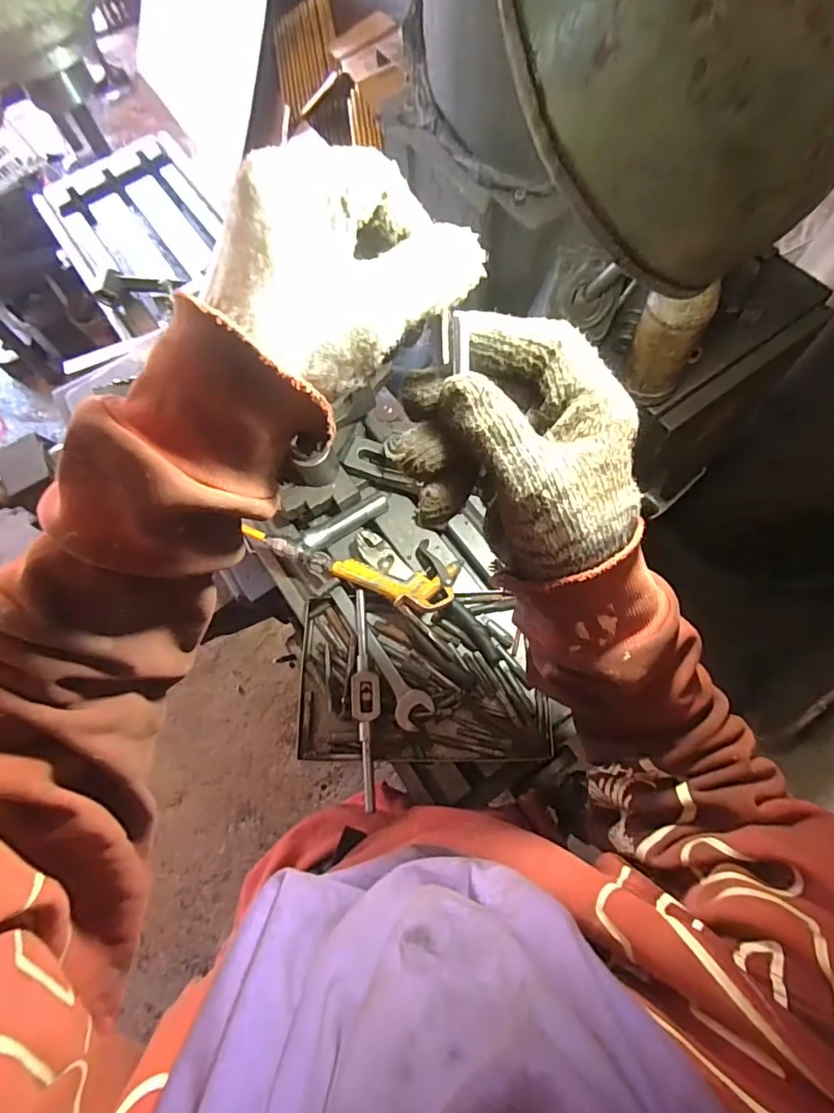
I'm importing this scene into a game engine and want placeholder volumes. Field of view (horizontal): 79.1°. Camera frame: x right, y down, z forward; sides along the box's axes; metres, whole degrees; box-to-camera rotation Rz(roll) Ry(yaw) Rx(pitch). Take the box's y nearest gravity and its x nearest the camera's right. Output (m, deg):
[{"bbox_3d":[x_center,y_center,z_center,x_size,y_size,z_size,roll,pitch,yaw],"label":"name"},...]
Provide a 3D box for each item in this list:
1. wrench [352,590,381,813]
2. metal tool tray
[{"bbox_3d":[-0.049,0.133,0.493,0.026,0.012,0.204,-3,70,1],"label":"wrench"},{"bbox_3d":[0.004,0.120,0.511,0.242,0.038,0.158,-1,70,2],"label":"metal tool tray"}]

